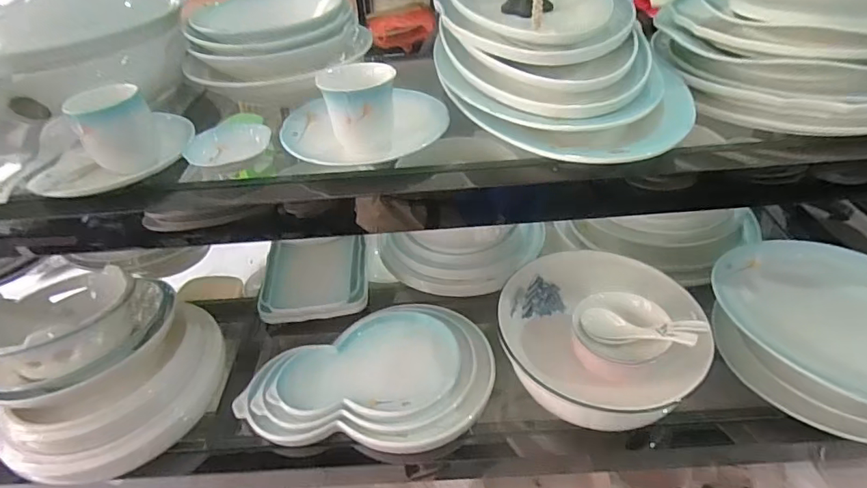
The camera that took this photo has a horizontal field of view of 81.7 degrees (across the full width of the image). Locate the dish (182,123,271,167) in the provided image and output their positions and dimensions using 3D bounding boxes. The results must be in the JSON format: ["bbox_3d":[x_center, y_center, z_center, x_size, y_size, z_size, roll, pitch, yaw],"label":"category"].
[{"bbox_3d":[-0.231,-0.111,0.572,0.089,0.027,0.058,-11,40,-6],"label":"dish"}]

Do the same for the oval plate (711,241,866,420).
[{"bbox_3d":[0.544,0.100,0.680,0.293,0.066,0.213,27,49,33],"label":"oval plate"}]

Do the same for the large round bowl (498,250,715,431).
[{"bbox_3d":[0.218,0.110,0.676,0.253,0.093,0.250,1,40,8],"label":"large round bowl"}]

